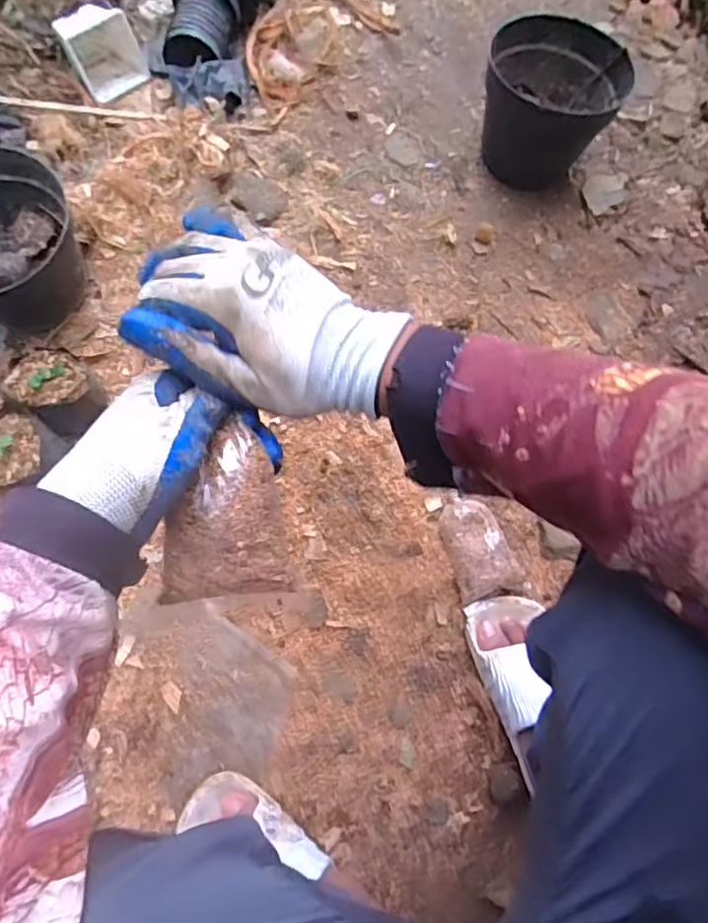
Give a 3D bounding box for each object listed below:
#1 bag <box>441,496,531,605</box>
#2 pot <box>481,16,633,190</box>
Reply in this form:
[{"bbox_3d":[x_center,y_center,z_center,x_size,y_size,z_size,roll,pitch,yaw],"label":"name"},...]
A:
[{"bbox_3d":[0.159,0.109,0.741,0.081,0.040,0.123,-16,69,-8],"label":"bag"},{"bbox_3d":[0.304,-0.564,0.953,0.202,0.158,0.175,22,69,13],"label":"pot"}]

